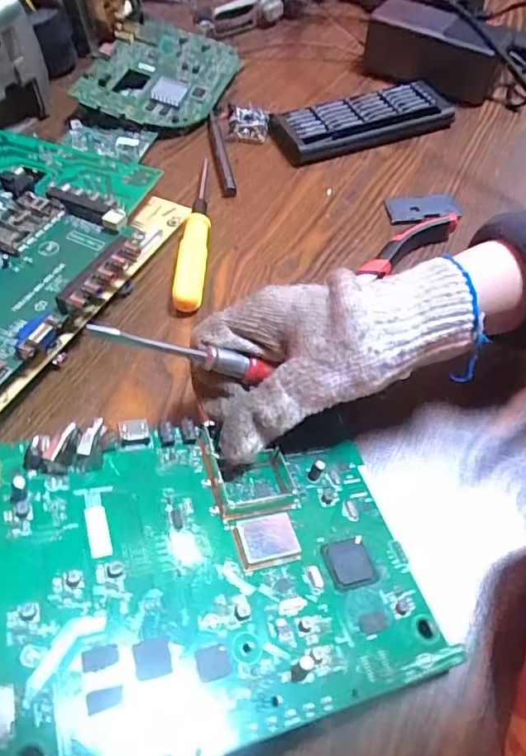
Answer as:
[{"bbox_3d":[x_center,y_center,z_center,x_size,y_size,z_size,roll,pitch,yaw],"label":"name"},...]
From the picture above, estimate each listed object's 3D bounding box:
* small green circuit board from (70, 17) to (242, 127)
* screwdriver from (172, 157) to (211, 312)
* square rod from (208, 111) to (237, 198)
[{"bbox_3d":[-0.094,-0.284,0.498,0.113,0.024,0.146,21,57,9],"label":"small green circuit board"},{"bbox_3d":[-0.050,-0.109,0.396,0.020,0.021,0.148,0,56,0],"label":"screwdriver"},{"bbox_3d":[-0.038,-0.192,0.456,0.012,0.010,0.108,-11,56,-7],"label":"square rod"}]

